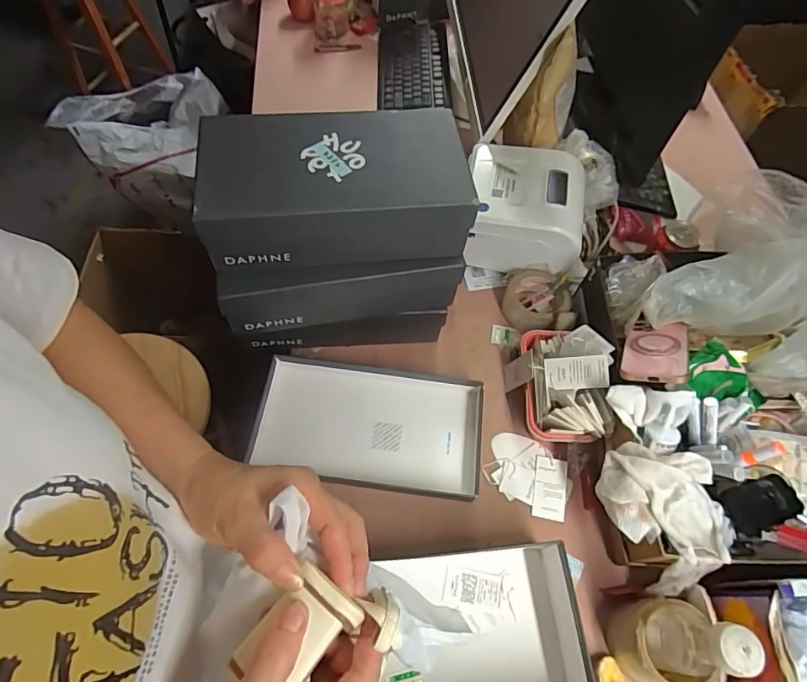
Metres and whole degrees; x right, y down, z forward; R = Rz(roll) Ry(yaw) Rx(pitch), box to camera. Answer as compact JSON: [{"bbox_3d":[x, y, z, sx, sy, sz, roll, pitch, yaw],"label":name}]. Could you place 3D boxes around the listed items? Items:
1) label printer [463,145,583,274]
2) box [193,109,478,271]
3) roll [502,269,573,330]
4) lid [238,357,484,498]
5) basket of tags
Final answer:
[{"bbox_3d":[0.190,-0.215,0.792,0.175,0.115,0.177,5,62,0],"label":"label printer"},{"bbox_3d":[-0.077,-0.184,0.578,0.291,0.093,0.162,-4,62,-5],"label":"box"},{"bbox_3d":[0.209,-0.065,0.782,0.098,0.045,0.105,1,62,-2],"label":"roll"},{"bbox_3d":[-0.046,0.116,0.672,0.305,0.032,0.159,8,62,2],"label":"lid"},{"bbox_3d":[0.213,0.056,0.676,0.119,0.112,0.167,5,62,0],"label":"basket of tags"}]

